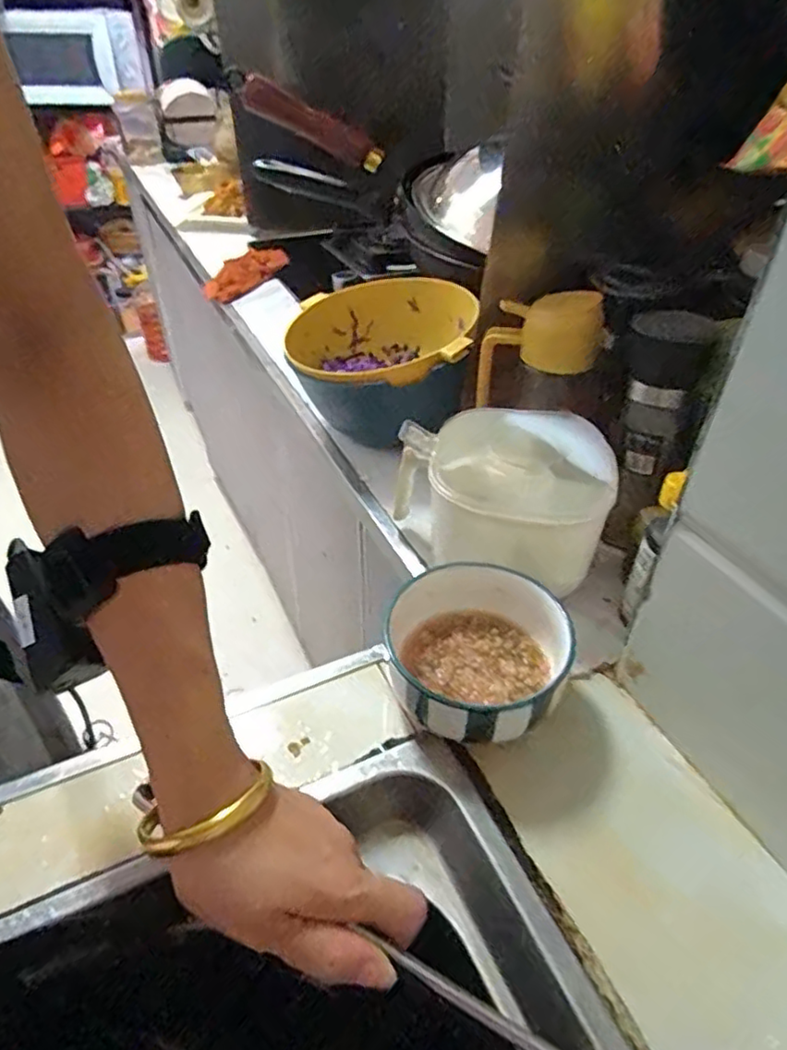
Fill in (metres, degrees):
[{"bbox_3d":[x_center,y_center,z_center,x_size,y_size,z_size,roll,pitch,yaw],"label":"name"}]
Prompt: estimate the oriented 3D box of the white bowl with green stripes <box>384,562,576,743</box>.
[{"bbox_3d":[0.055,0.088,0.421,0.115,0.059,0.122,-1,42,1],"label":"white bowl with green stripes"}]

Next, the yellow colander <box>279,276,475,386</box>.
[{"bbox_3d":[-0.011,-0.185,0.664,0.193,0.082,0.202,9,43,13],"label":"yellow colander"}]

